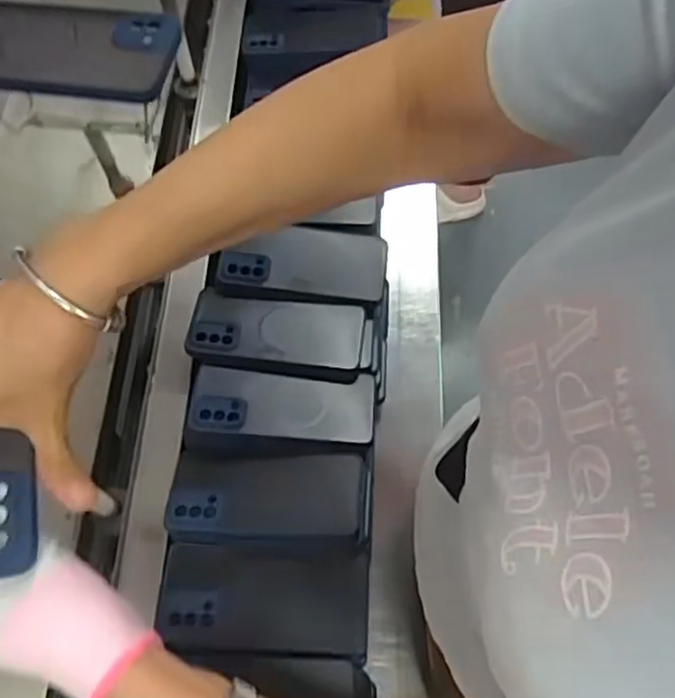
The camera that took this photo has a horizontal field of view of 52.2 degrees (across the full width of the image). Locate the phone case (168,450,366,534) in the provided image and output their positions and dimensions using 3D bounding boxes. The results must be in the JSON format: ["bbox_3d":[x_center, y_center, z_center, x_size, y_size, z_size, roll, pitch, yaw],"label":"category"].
[{"bbox_3d":[-0.059,0.120,0.574,0.159,0.010,0.075,0,43,9],"label":"phone case"}]

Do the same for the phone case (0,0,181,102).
[{"bbox_3d":[-0.197,-0.206,0.471,0.168,0.015,0.076,6,63,5],"label":"phone case"}]

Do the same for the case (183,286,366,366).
[{"bbox_3d":[-0.057,-0.020,0.636,0.158,0.012,0.070,4,62,3],"label":"case"}]

